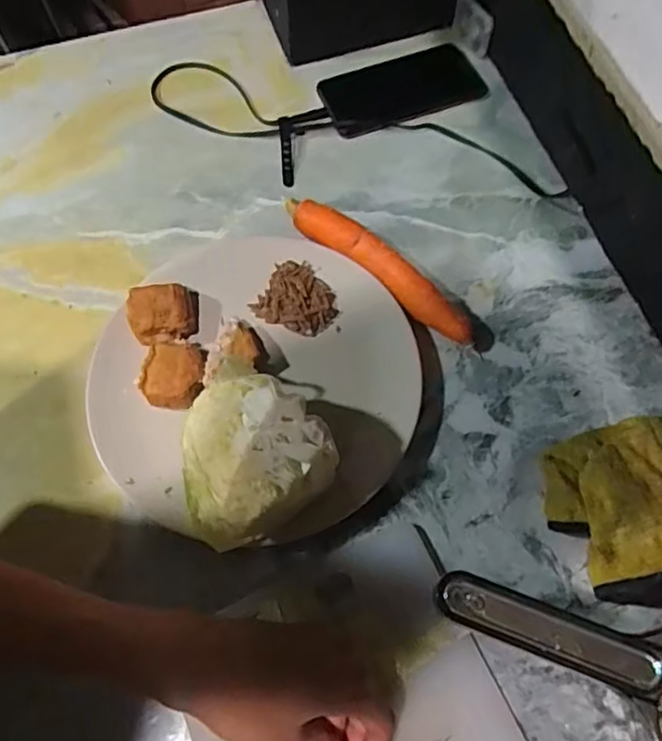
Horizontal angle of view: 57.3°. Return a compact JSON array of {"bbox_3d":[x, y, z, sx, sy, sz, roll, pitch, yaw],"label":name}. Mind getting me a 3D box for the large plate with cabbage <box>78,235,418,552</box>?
[{"bbox_3d":[-0.066,-0.002,0.448,0.230,0.079,0.245,-1,67,1],"label":"large plate with cabbage"}]

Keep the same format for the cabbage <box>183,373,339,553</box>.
[{"bbox_3d":[-0.054,0.060,0.421,0.100,0.081,0.097,-1,67,1],"label":"cabbage"}]

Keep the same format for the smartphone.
[{"bbox_3d":[0.070,-0.282,0.599,0.160,0.009,0.072,-20,68,-7],"label":"smartphone"}]

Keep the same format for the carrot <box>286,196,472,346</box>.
[{"bbox_3d":[0.039,-0.087,0.508,0.187,0.032,0.032,35,72,15],"label":"carrot"}]

